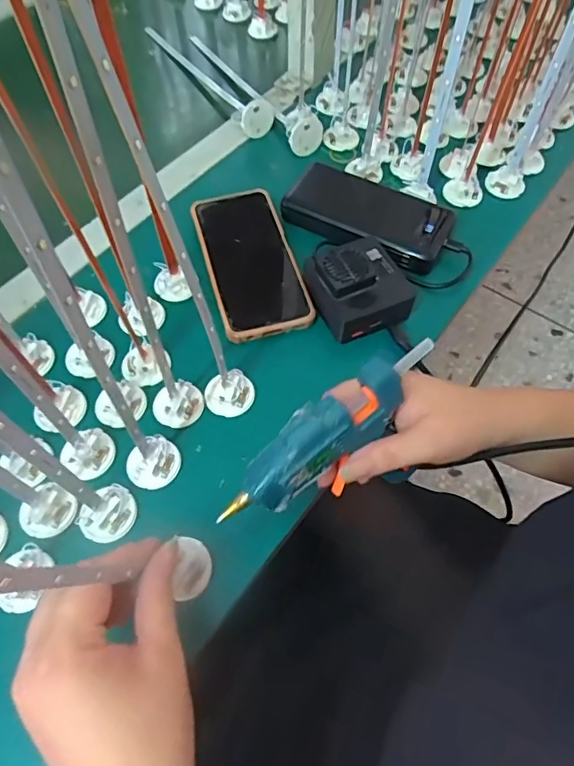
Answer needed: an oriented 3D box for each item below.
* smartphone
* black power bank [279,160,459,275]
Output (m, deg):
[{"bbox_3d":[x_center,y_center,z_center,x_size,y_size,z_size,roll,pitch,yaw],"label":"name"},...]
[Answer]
[{"bbox_3d":[-0.034,-0.112,0.475,0.077,0.014,0.160,-15,61,-8],"label":"smartphone"},{"bbox_3d":[0.079,-0.165,0.499,0.154,0.023,0.078,26,64,15],"label":"black power bank"}]

